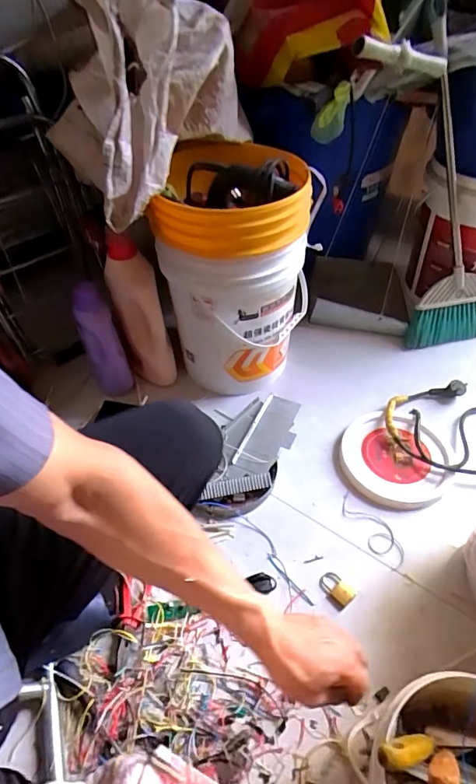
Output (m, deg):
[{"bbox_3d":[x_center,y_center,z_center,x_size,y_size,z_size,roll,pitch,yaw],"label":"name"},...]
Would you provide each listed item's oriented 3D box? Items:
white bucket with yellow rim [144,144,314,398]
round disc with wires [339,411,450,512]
[{"bbox_3d":[-0.002,-0.242,0.975,0.282,0.469,0.276,3,48,5],"label":"white bucket with yellow rim"},{"bbox_3d":[0.320,0.132,0.926,0.204,0.035,0.225,15,50,15],"label":"round disc with wires"}]

